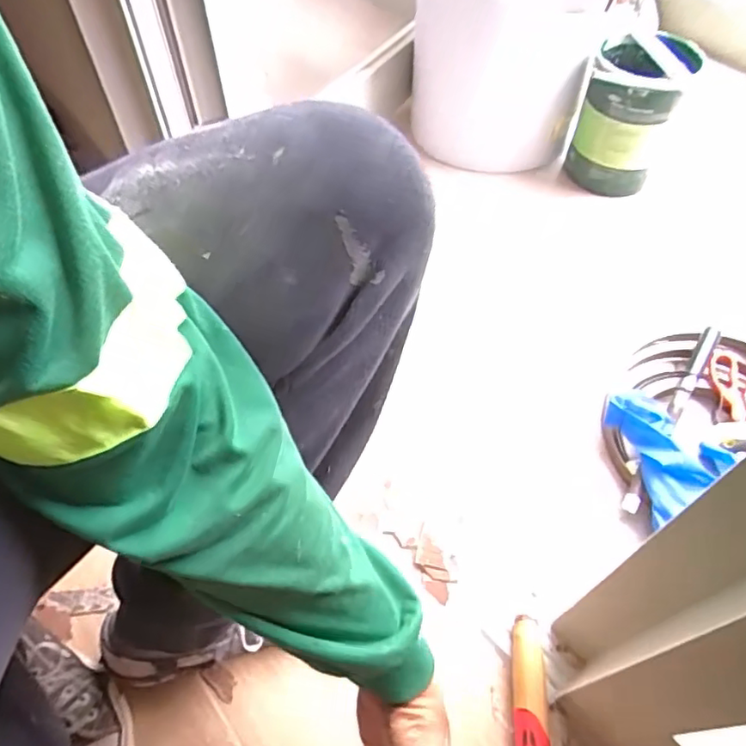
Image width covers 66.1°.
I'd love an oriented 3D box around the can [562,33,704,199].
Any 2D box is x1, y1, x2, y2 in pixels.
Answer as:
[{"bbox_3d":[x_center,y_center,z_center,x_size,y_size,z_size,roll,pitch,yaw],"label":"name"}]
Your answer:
[{"bbox_3d":[0.407,-0.415,0.941,0.133,0.217,0.137,12,56,8],"label":"can"}]

